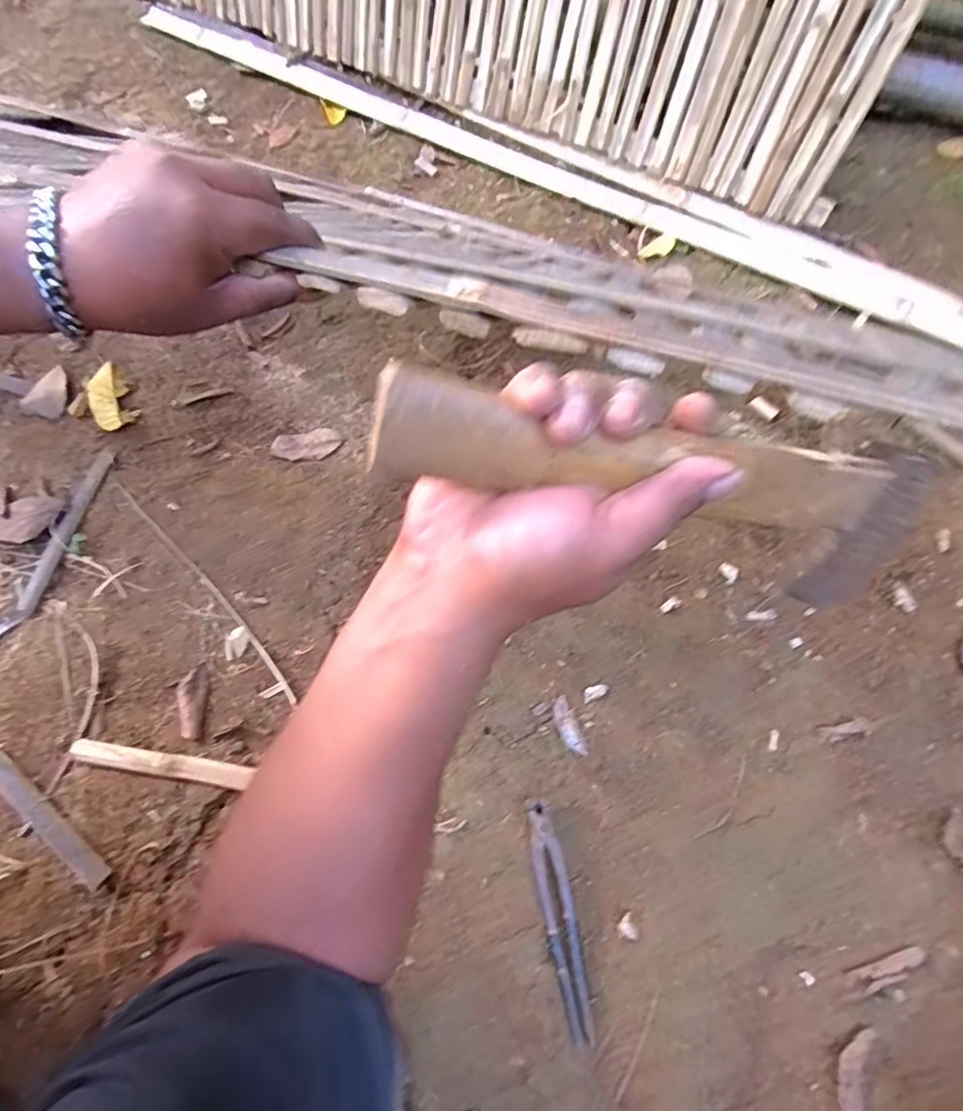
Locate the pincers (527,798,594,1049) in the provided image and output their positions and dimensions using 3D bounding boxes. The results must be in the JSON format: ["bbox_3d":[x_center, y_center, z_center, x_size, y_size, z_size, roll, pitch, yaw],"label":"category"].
[{"bbox_3d":[0.078,0.365,0.579,0.032,0.025,0.214,-10,64,-6],"label":"pincers"}]

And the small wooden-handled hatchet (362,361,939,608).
[{"bbox_3d":[0.087,-0.024,0.245,0.269,0.067,0.037,7,61,-22],"label":"small wooden-handled hatchet"}]

